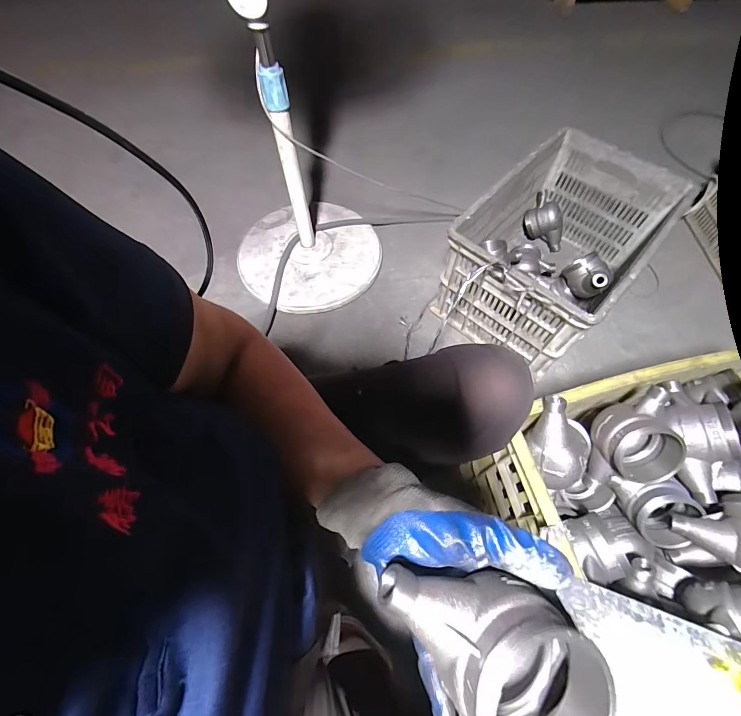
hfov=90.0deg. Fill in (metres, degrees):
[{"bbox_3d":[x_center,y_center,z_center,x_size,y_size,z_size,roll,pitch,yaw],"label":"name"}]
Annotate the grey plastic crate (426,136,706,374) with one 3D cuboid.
[{"bbox_3d":[0.413,-0.230,0.855,0.312,0.279,0.454,42,71,18],"label":"grey plastic crate"}]

